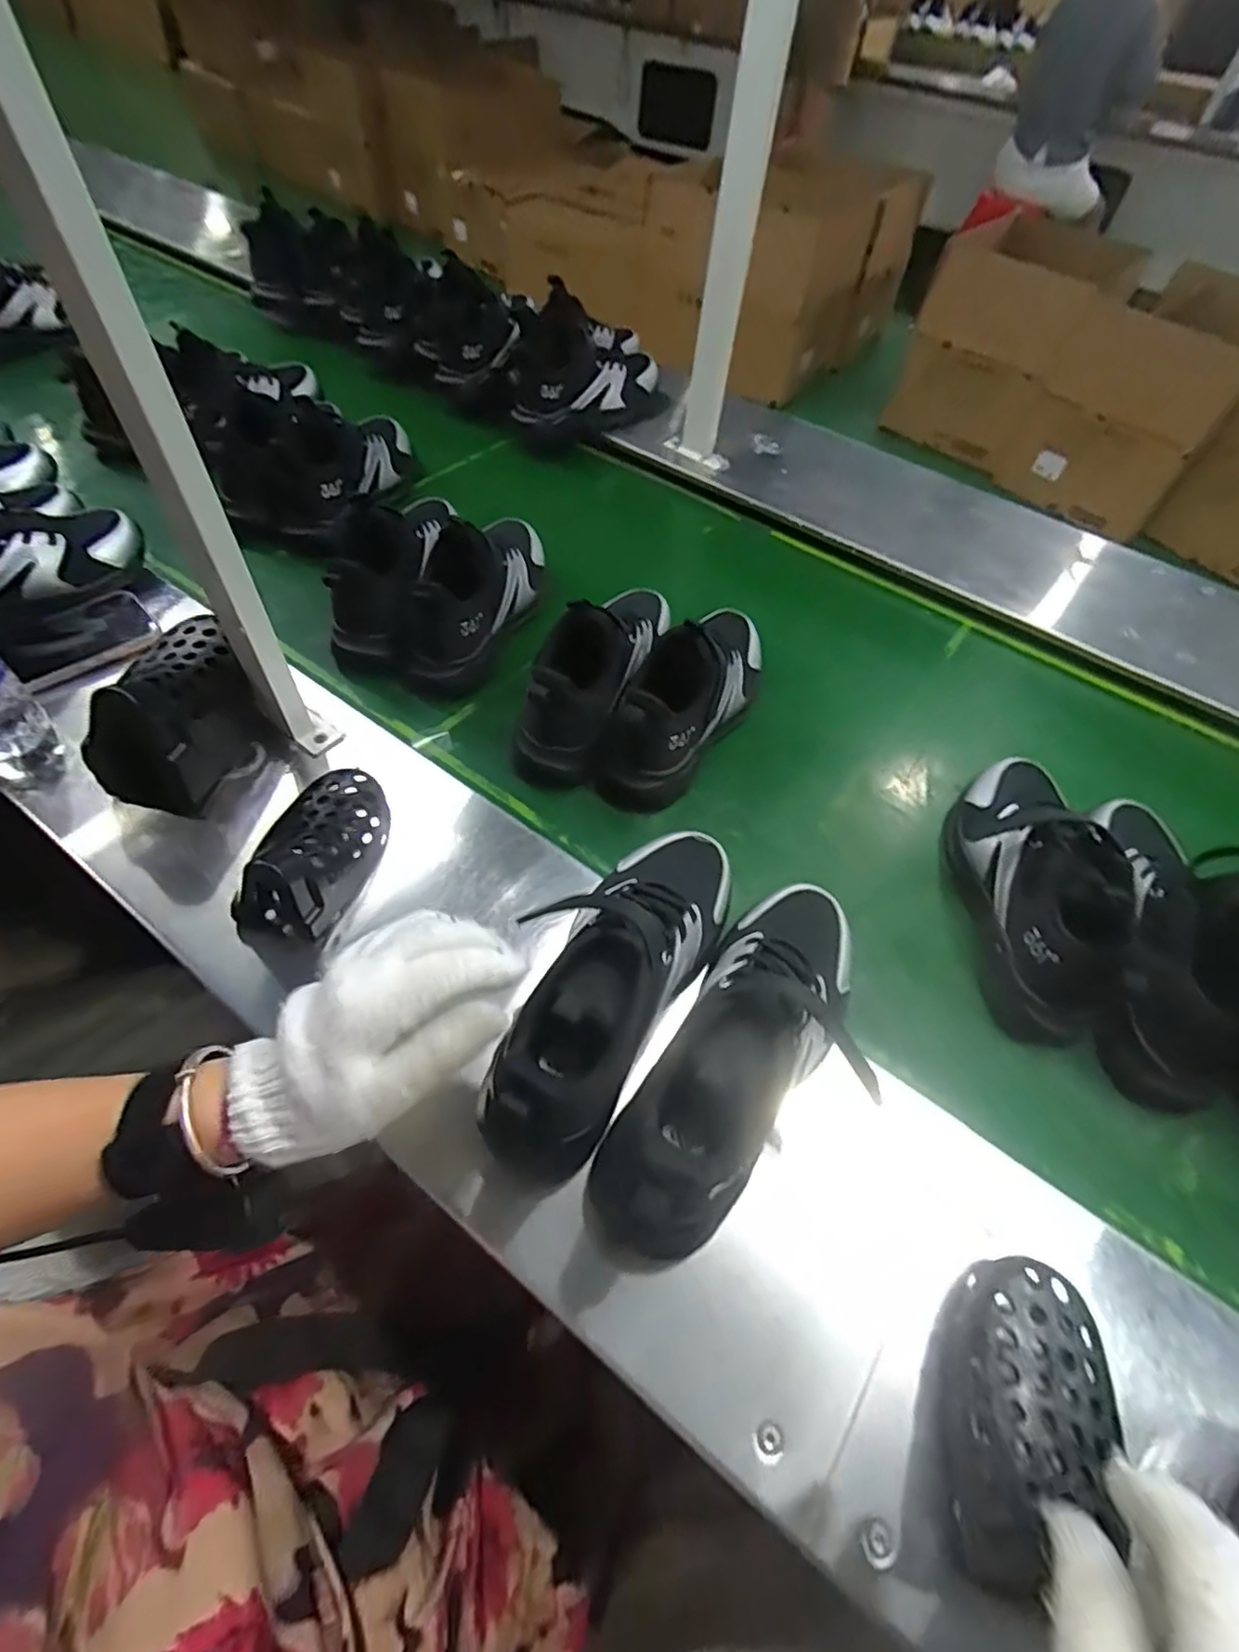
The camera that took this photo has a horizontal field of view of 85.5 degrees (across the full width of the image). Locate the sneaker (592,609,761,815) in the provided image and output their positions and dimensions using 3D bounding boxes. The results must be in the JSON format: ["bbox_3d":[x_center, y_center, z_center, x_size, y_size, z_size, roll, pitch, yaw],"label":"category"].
[{"bbox_3d":[0.067,-0.129,0.603,0.082,0.116,0.242,28,58,14],"label":"sneaker"}]

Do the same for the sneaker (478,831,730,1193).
[{"bbox_3d":[-0.002,0.087,0.425,0.090,0.092,0.256,29,58,15],"label":"sneaker"}]

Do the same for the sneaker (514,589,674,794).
[{"bbox_3d":[-0.019,-0.161,0.625,0.076,0.115,0.250,19,56,8],"label":"sneaker"}]

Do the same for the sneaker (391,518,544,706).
[{"bbox_3d":[-0.143,-0.251,0.685,0.083,0.120,0.238,17,56,7],"label":"sneaker"}]

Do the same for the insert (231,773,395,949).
[{"bbox_3d":[-0.222,0.018,0.500,0.071,0.088,0.136,13,55,4],"label":"insert"}]

